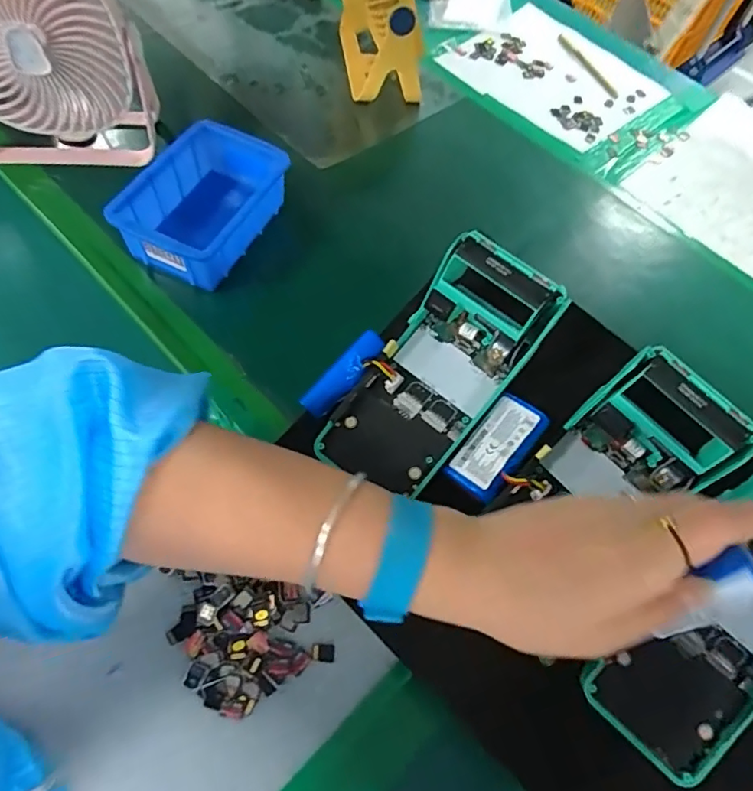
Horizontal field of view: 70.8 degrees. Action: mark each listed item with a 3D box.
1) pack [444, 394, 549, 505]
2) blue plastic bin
[{"bbox_3d":[0.074,0.031,0.328,0.035,0.017,0.064,37,68,16],"label":"pack"},{"bbox_3d":[-0.150,-0.167,0.479,0.098,0.067,0.148,26,63,6],"label":"blue plastic bin"}]

